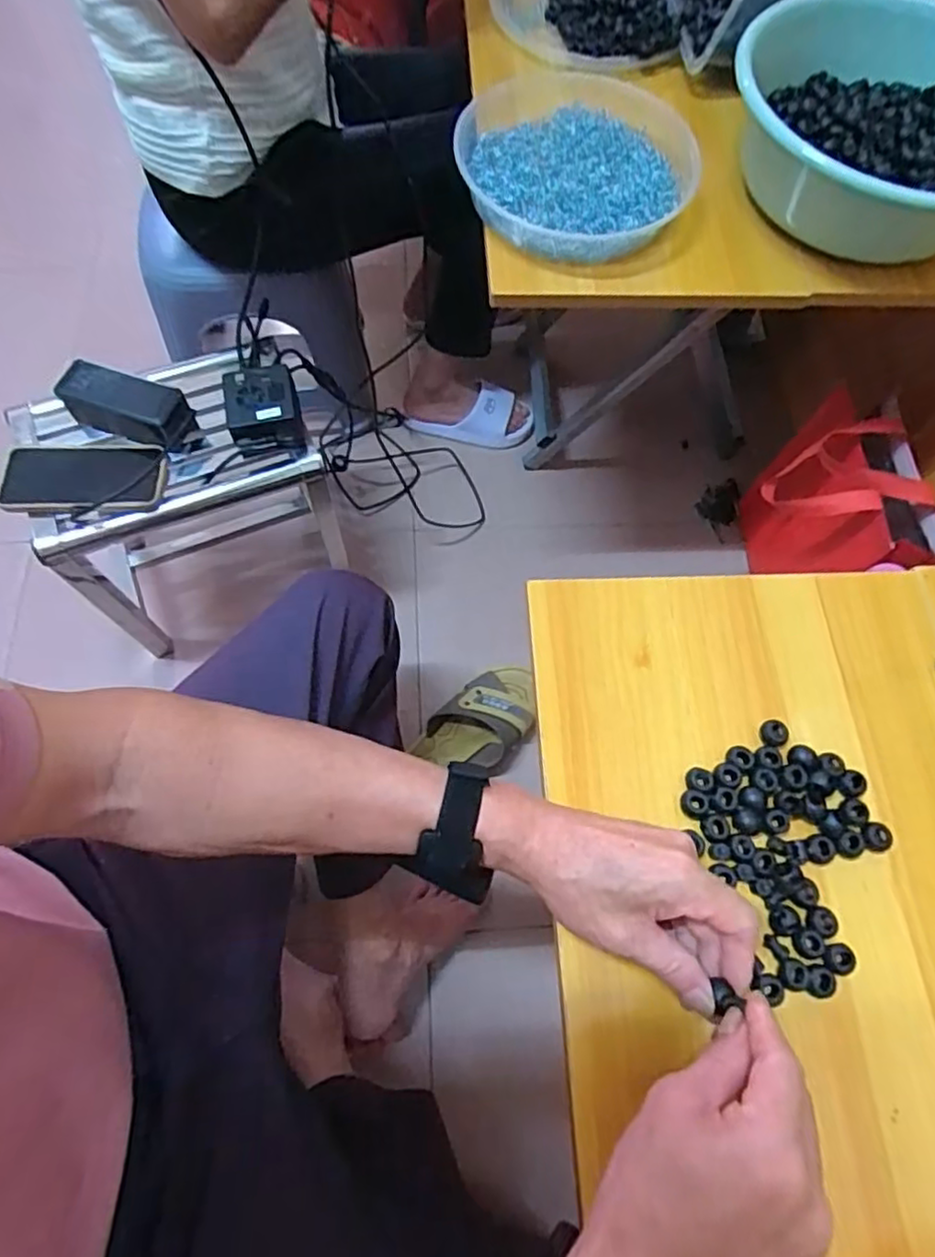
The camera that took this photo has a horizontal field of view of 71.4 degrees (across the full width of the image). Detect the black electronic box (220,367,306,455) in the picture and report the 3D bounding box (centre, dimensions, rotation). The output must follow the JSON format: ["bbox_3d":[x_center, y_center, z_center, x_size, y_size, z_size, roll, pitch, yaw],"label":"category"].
[{"bbox_3d":[-0.222,-0.239,0.713,0.076,0.049,0.073,-13,69,-6],"label":"black electronic box"}]

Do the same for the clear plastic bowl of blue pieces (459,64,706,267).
[{"bbox_3d":[0.109,-0.444,0.613,0.211,0.059,0.220,1,68,-1],"label":"clear plastic bowl of blue pieces"}]

